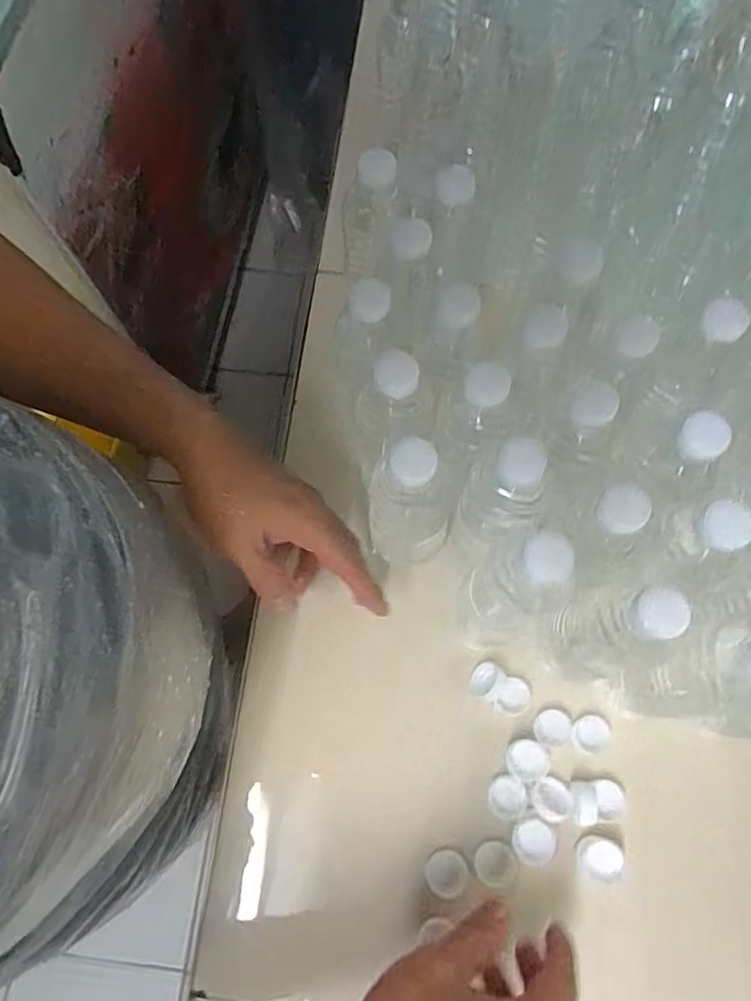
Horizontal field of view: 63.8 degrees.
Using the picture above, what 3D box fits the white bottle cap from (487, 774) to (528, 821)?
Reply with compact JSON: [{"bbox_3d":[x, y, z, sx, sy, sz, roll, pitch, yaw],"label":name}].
[{"bbox_3d":[0.094,0.212,0.431,0.026,0.008,0.028,0,70,0],"label":"white bottle cap"}]

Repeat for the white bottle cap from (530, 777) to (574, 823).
[{"bbox_3d":[0.125,0.211,0.424,0.029,0.010,0.027,0,70,0],"label":"white bottle cap"}]

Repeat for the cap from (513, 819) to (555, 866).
[{"bbox_3d":[0.109,0.235,0.414,0.027,0.007,0.027,9,71,3],"label":"cap"}]

